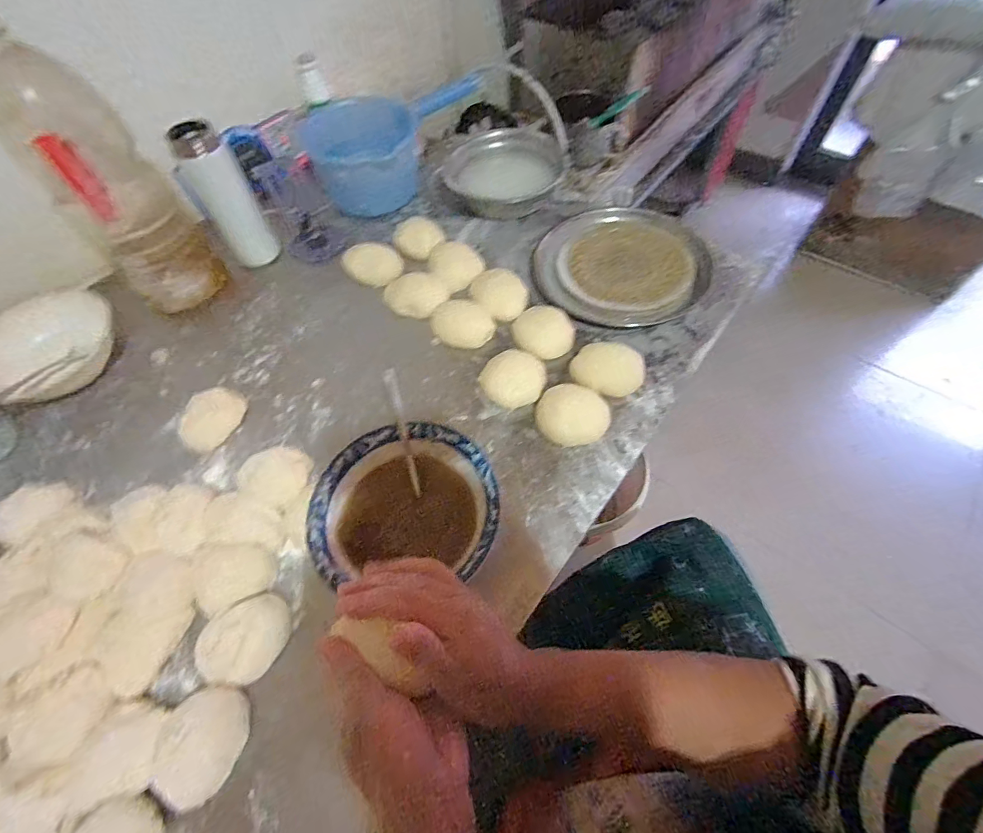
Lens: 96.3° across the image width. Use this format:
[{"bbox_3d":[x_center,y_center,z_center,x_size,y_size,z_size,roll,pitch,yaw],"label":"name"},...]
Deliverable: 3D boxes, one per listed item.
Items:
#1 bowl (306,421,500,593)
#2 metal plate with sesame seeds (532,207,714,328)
[{"bbox_3d":[-0.081,0.086,0.425,0.171,0.052,0.159,-1,59,2],"label":"bowl"},{"bbox_3d":[0.178,-0.217,0.608,0.224,0.034,0.214,-1,59,2],"label":"metal plate with sesame seeds"}]

